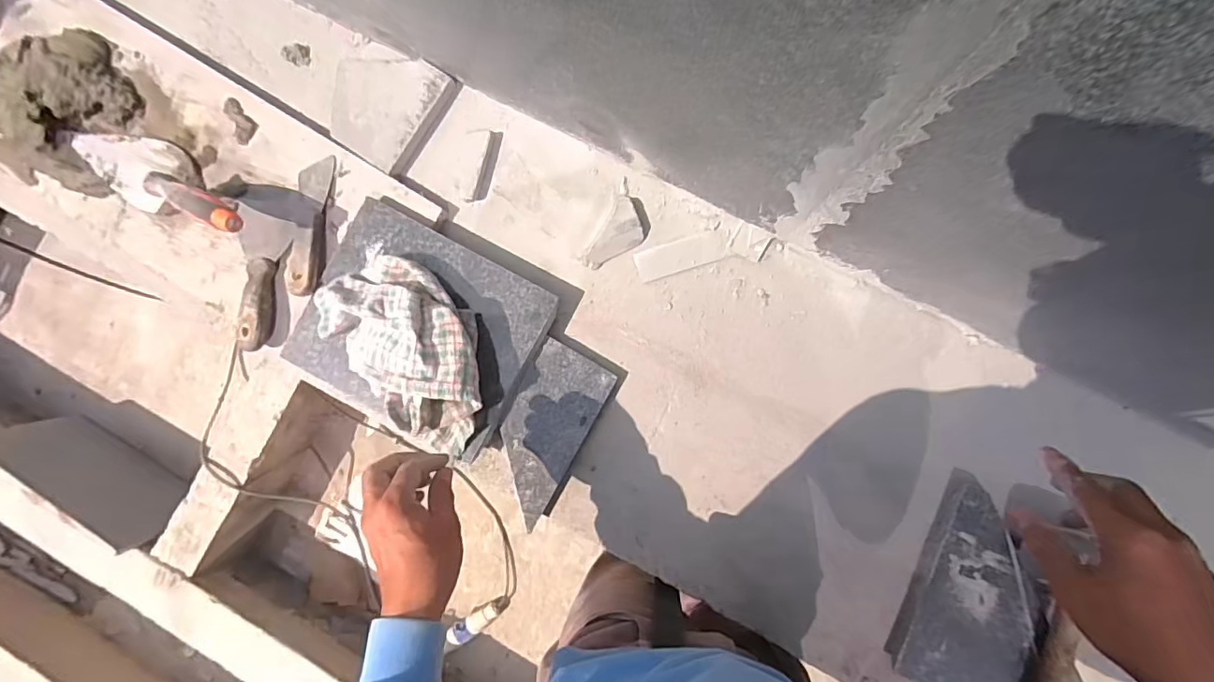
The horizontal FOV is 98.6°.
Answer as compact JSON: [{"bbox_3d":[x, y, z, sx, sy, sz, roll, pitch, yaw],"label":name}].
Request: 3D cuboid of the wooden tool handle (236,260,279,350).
[{"bbox_3d":[-0.417,-0.044,0.624,0.027,0.028,0.109,-1,86,2],"label":"wooden tool handle"}]

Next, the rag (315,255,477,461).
[{"bbox_3d":[-0.216,0.006,0.570,0.134,0.065,0.242,-41,84,1],"label":"rag"}]

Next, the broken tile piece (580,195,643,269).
[{"bbox_3d":[0.013,-0.126,0.625,0.049,0.026,0.094,31,88,4],"label":"broken tile piece"}]

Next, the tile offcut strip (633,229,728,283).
[{"bbox_3d":[0.091,-0.103,0.628,0.110,0.005,0.036,-17,86,1],"label":"tile offcut strip"}]

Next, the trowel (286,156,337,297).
[{"bbox_3d":[-0.361,-0.140,0.631,0.043,0.030,0.172,2,87,3],"label":"trowel"}]

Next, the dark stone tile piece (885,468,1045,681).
[{"bbox_3d":[0.408,0.277,0.571,0.132,0.019,0.221,24,88,4],"label":"dark stone tile piece"}]

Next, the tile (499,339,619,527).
[{"bbox_3d":[-0.074,0.104,0.618,0.090,0.020,0.195,29,88,4],"label":"tile"}]

